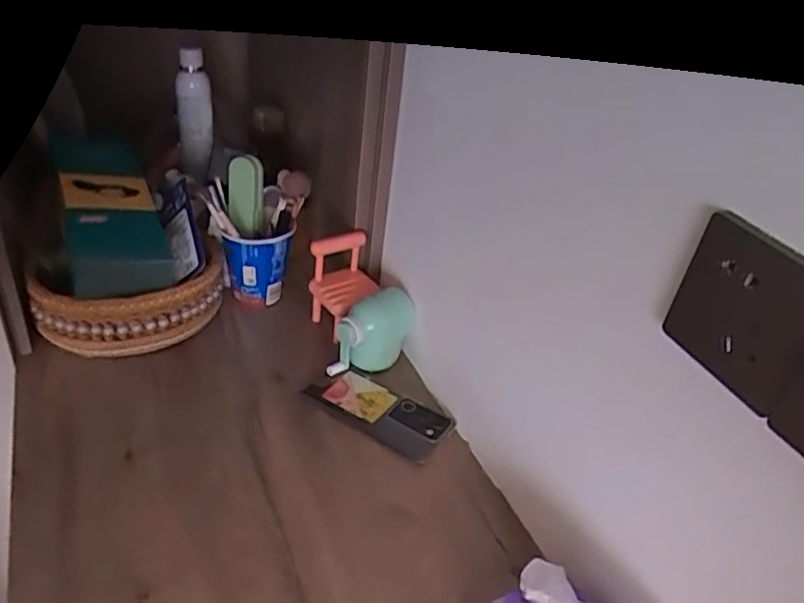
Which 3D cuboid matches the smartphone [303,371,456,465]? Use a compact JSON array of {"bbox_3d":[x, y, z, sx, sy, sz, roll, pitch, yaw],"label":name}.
[{"bbox_3d":[-0.029,0.119,0.731,0.169,0.011,0.070,23,38,24],"label":"smartphone"}]

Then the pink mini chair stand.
[{"bbox_3d":[-0.070,-0.019,0.817,0.076,0.145,0.070,-24,46,-38],"label":"pink mini chair stand"}]

